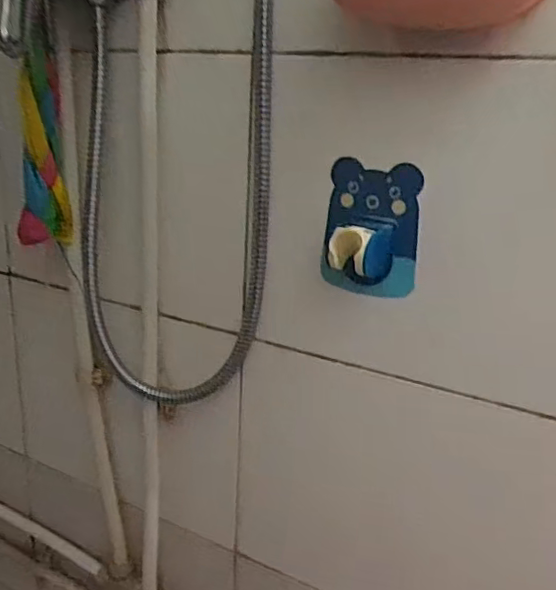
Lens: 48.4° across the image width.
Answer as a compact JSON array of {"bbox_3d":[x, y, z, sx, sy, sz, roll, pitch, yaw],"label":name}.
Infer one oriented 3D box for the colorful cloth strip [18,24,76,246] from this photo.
[{"bbox_3d":[-0.225,-0.142,0.591,0.048,0.192,0.029,-5,21,-22],"label":"colorful cloth strip"}]

